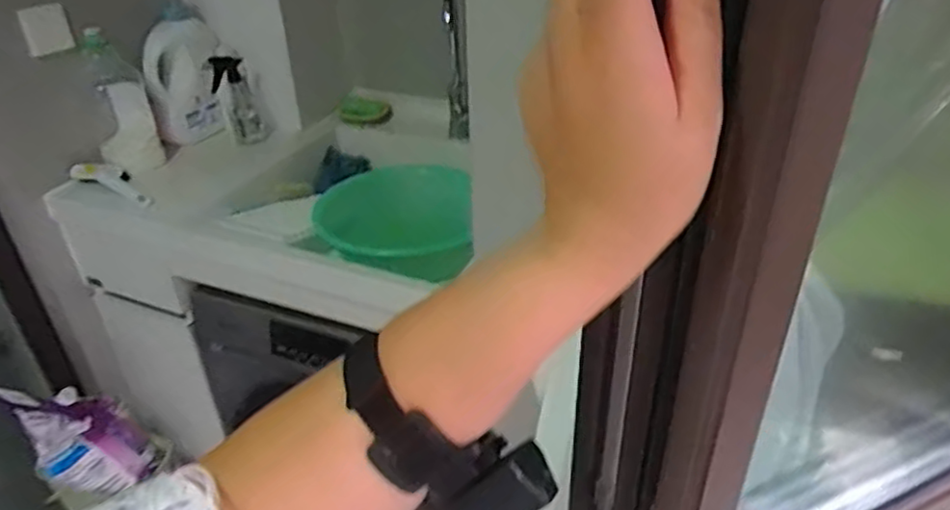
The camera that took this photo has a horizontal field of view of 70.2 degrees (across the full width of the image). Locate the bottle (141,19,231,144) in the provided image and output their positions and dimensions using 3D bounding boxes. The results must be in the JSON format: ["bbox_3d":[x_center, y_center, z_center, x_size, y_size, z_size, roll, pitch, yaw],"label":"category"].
[{"bbox_3d":[-0.565,-0.330,1.321,0.136,0.234,0.069,-10,34,-13],"label":"bottle"}]

